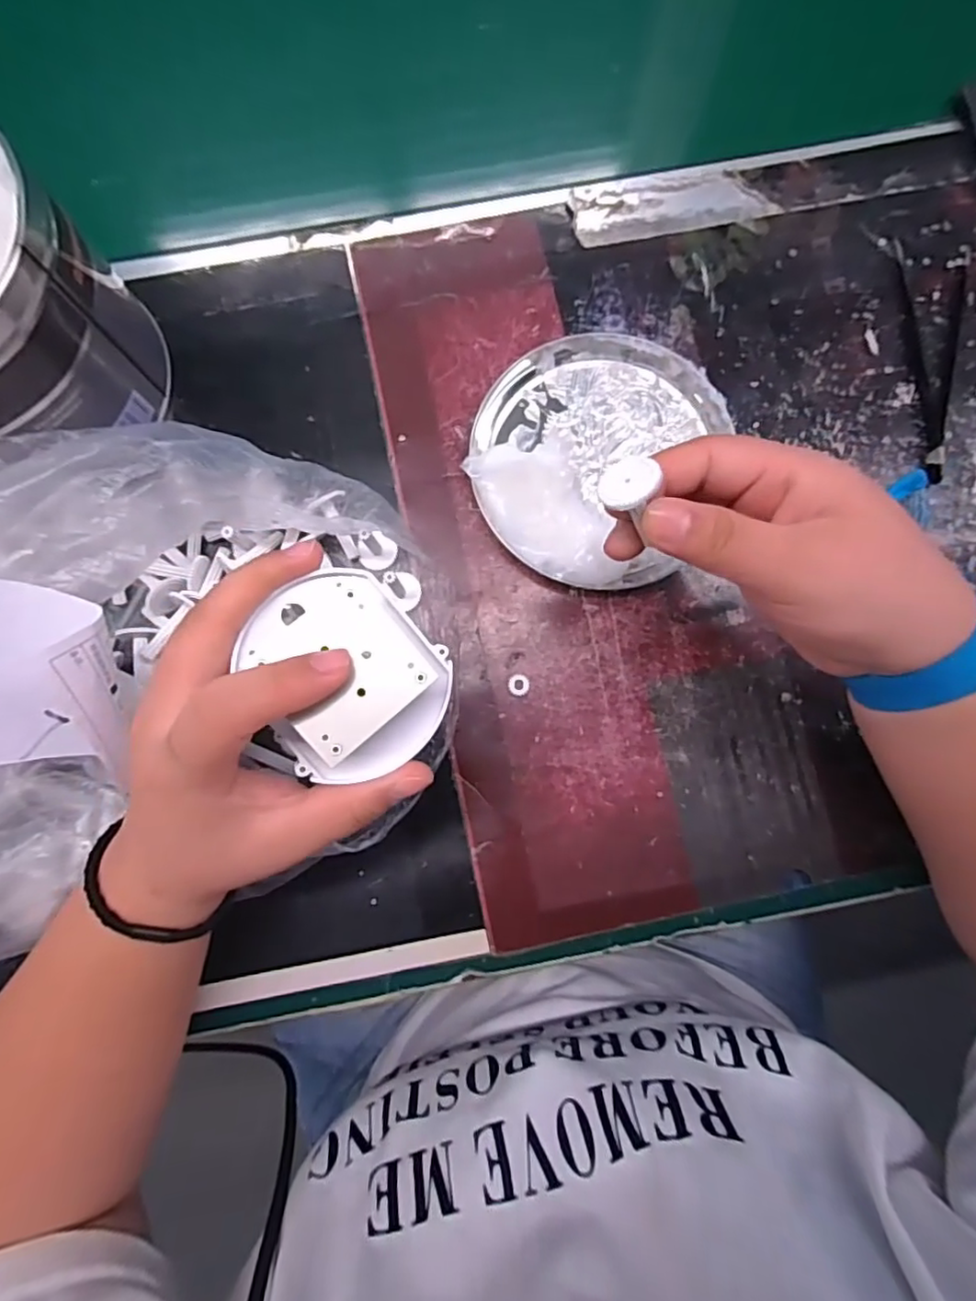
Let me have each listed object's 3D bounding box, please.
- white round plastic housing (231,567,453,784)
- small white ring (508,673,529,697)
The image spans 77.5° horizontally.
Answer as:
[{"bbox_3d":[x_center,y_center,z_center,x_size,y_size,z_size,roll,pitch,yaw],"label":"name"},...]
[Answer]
[{"bbox_3d":[-0.045,0.007,0.198,0.056,0.029,0.065,-27,84,-3],"label":"white round plastic housing"},{"bbox_3d":[0.015,0.017,0.293,0.010,0.004,0.011,0,83,-1],"label":"small white ring"}]

